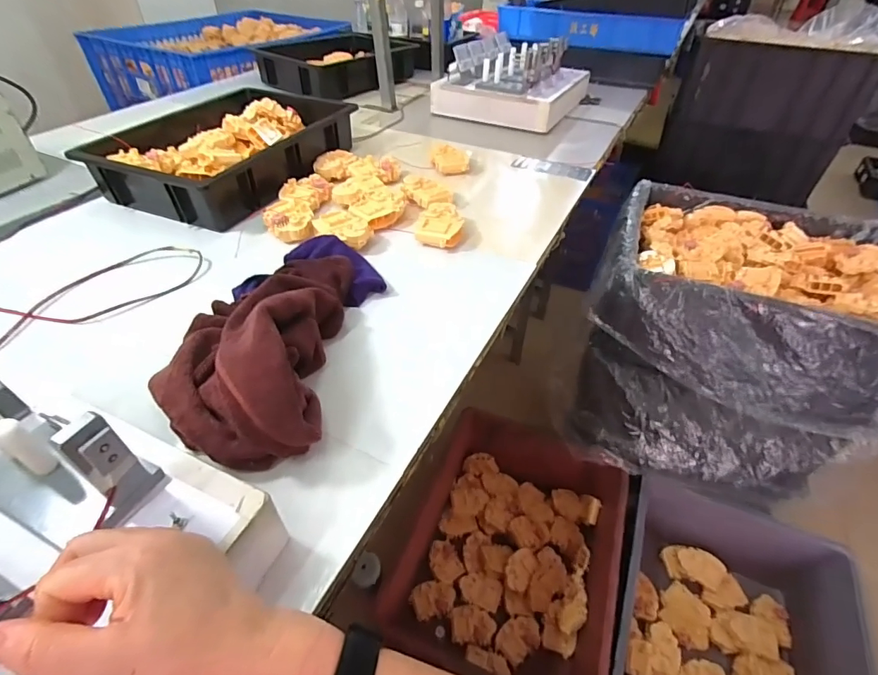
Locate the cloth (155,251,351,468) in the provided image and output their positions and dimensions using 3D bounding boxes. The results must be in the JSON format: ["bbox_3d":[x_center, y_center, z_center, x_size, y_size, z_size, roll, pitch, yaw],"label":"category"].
[{"bbox_3d":[-0.200,-0.015,0.477,0.172,0.094,0.292,0,43,-2],"label":"cloth"}]

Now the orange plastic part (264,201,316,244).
[{"bbox_3d":[-0.237,-0.186,0.705,0.072,0.029,0.083,-11,44,-14],"label":"orange plastic part"}]

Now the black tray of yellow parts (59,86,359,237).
[{"bbox_3d":[-0.365,-0.384,0.872,0.308,0.091,0.514,14,44,13],"label":"black tray of yellow parts"}]

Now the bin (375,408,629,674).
[{"bbox_3d":[0.160,0.453,0.967,0.395,0.206,0.529,16,45,15],"label":"bin"}]

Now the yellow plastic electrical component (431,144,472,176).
[{"bbox_3d":[0.023,-0.357,0.894,0.075,0.032,0.075,-4,43,-7],"label":"yellow plastic electrical component"}]

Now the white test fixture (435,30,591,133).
[{"bbox_3d":[0.199,-0.678,1.164,0.303,0.131,0.382,20,46,19],"label":"white test fixture"}]

